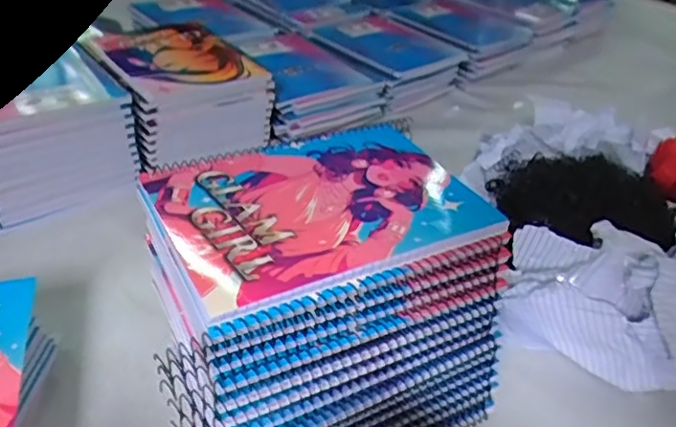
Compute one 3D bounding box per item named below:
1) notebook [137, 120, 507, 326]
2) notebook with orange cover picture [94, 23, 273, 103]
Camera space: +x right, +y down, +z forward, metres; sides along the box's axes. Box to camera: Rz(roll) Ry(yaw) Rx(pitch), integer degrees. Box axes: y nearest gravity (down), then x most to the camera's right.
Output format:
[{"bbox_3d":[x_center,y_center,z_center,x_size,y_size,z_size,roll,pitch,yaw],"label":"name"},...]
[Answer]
[{"bbox_3d":[-0.013,-0.011,0.380,0.193,0.009,0.145,-14,40,-26],"label":"notebook"},{"bbox_3d":[-0.190,-0.187,0.697,0.147,0.013,0.199,-20,44,-30],"label":"notebook with orange cover picture"}]

